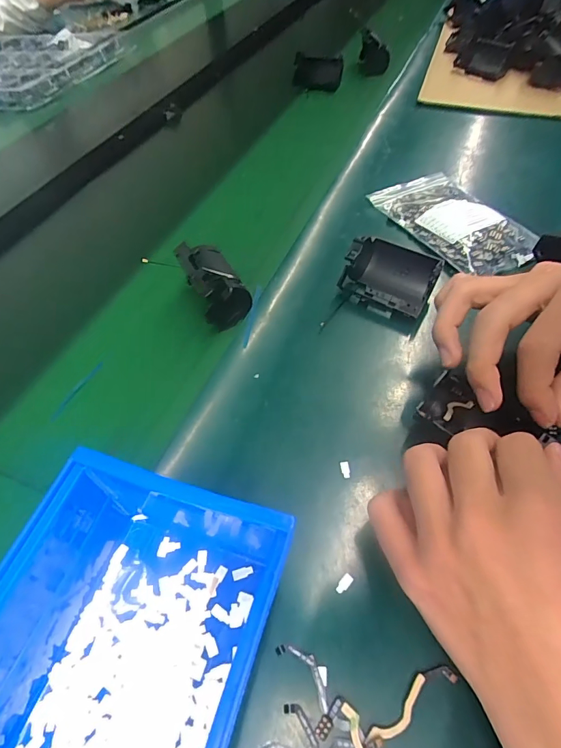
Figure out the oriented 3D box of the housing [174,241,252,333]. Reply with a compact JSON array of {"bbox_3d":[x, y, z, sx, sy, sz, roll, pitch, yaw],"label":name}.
[{"bbox_3d":[-0.056,-0.075,0.346,0.040,0.049,0.064,-26,56,-14],"label":"housing"}]

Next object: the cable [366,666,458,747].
[{"bbox_3d":[0.060,0.151,0.187,0.051,0.005,0.011,-28,56,-16],"label":"cable"}]

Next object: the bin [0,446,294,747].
[{"bbox_3d":[-0.074,0.123,0.178,0.124,0.067,0.138,13,55,14],"label":"bin"}]

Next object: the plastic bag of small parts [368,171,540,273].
[{"bbox_3d":[0.170,-0.153,0.398,0.093,0.017,0.150,-26,56,-14],"label":"plastic bag of small parts"}]

